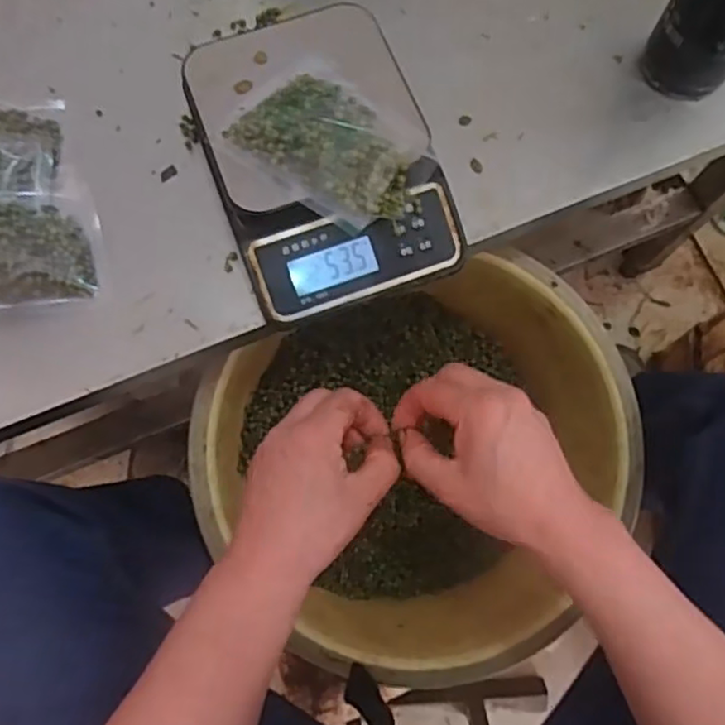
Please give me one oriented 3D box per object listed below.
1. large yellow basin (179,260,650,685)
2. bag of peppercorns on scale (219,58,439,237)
[{"bbox_3d":[0.055,0.101,0.598,0.356,0.167,0.319,-19,76,-7],"label":"large yellow basin"},{"bbox_3d":[-0.020,-0.147,0.440,0.132,0.032,0.092,41,77,9],"label":"bag of peppercorns on scale"}]

